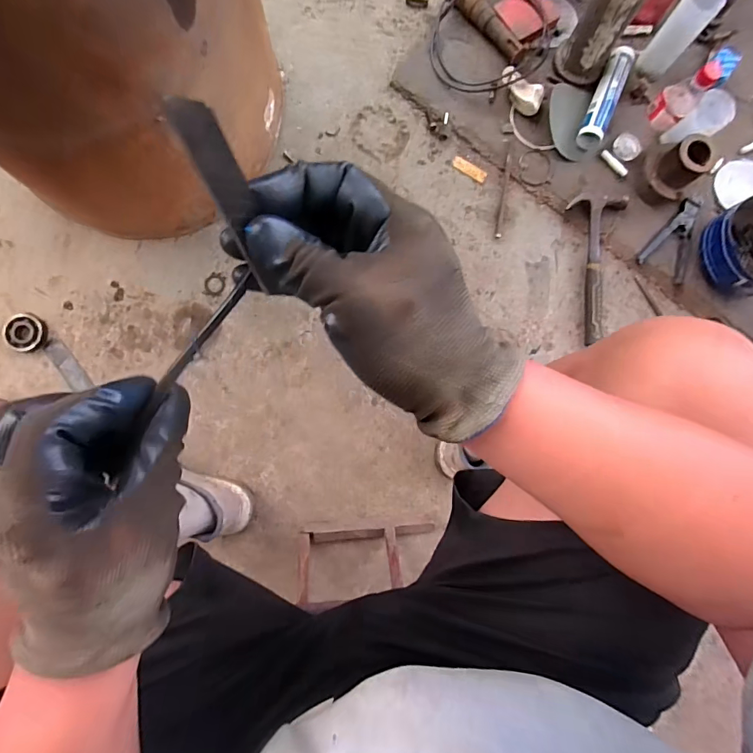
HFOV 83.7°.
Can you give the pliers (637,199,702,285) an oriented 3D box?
[{"bbox_3d":[0.658,-0.301,0.914,0.104,0.017,0.179,33,83,-1],"label":"pliers"}]

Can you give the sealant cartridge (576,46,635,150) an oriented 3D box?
[{"bbox_3d":[0.501,-0.611,0.916,0.054,0.043,0.243,23,83,-2],"label":"sealant cartridge"}]

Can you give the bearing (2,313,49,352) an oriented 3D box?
[{"bbox_3d":[-0.670,-0.084,0.801,0.074,0.012,0.072,0,85,-4],"label":"bearing"}]

